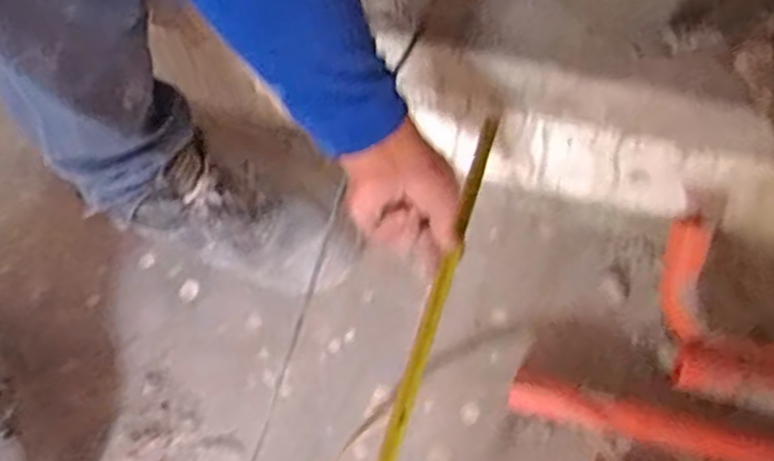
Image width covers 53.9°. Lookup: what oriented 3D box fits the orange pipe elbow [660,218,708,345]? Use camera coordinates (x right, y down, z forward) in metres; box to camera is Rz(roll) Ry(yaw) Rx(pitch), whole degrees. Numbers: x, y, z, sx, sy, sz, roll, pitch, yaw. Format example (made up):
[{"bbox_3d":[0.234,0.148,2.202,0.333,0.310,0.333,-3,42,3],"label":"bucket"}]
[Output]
[{"bbox_3d":[0.270,0.048,0.697,0.028,0.047,0.118,-1,106,0],"label":"orange pipe elbow"}]

